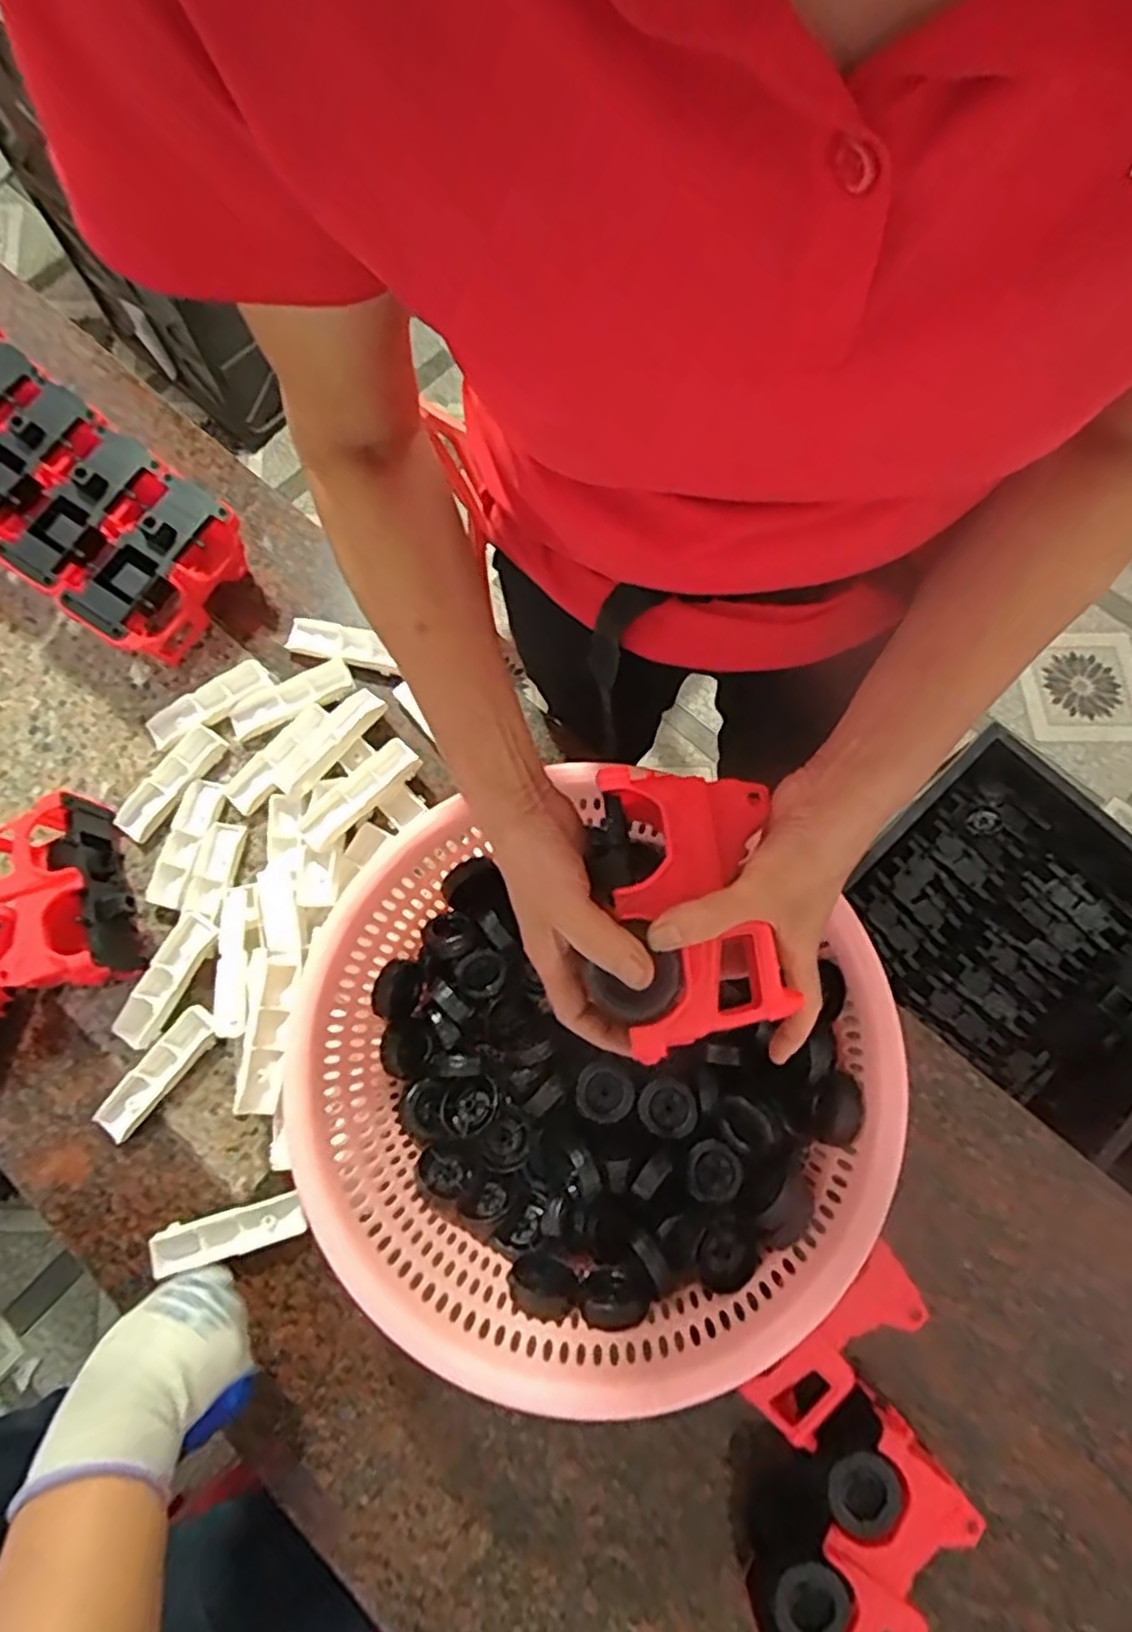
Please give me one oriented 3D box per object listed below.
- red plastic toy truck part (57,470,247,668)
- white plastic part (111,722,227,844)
[{"bbox_3d":[-0.361,-0.213,0.678,0.074,0.097,0.152,34,77,9],"label":"red plastic toy truck part"},{"bbox_3d":[-0.356,-0.031,0.671,0.034,0.018,0.115,38,78,10],"label":"white plastic part"}]

